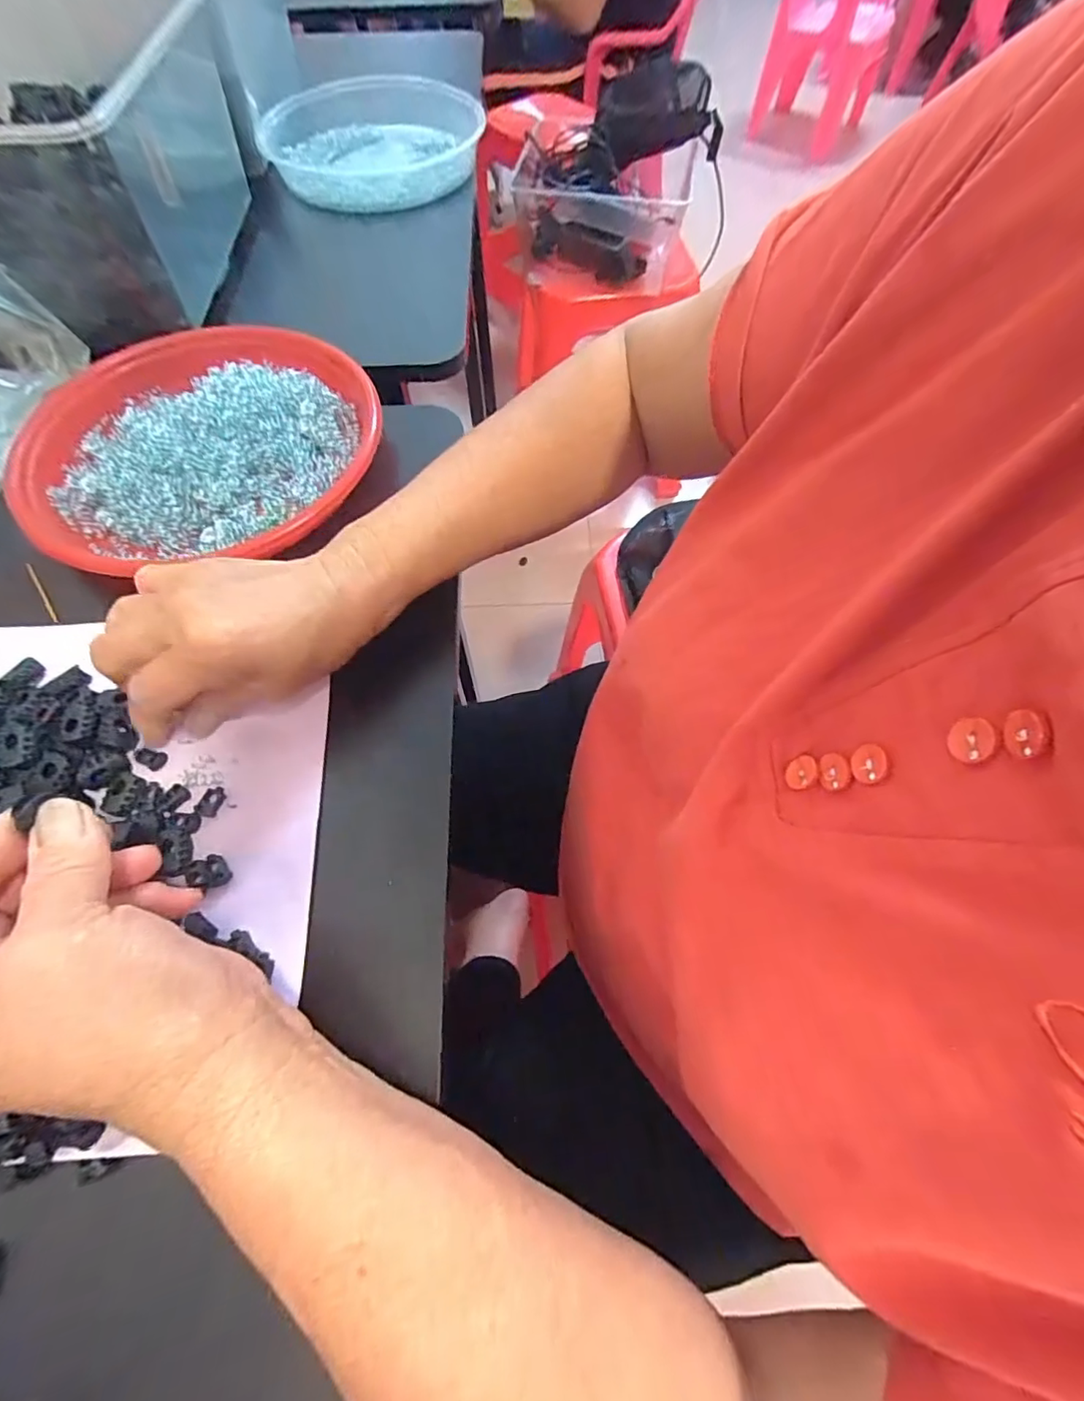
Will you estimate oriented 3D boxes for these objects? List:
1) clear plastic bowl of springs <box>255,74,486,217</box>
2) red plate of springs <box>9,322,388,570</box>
[{"bbox_3d":[-0.181,-0.598,0.585,0.222,0.051,0.196,-15,65,-7],"label":"clear plastic bowl of springs"},{"bbox_3d":[-0.241,-0.179,0.374,0.238,0.032,0.214,-5,64,-3],"label":"red plate of springs"}]

